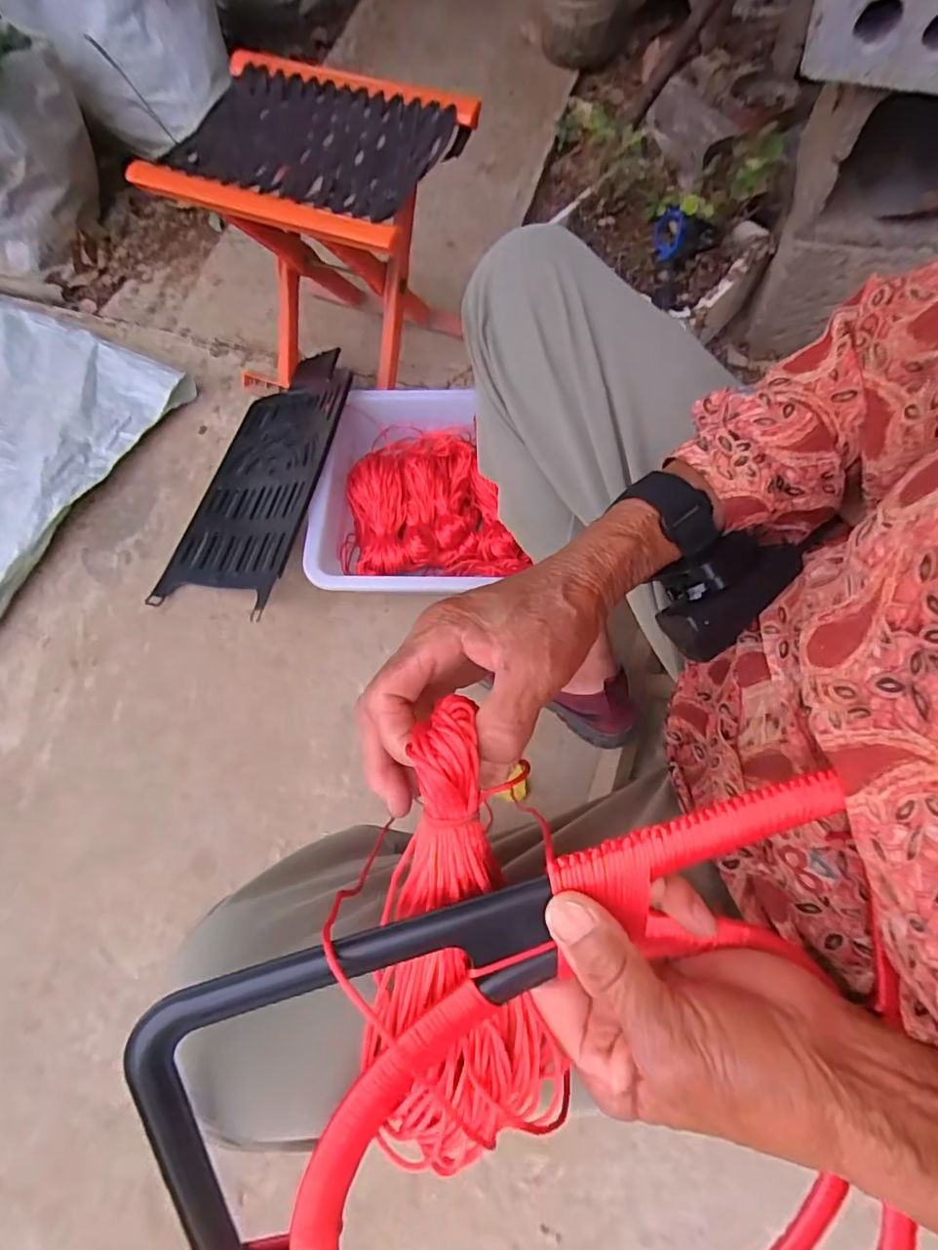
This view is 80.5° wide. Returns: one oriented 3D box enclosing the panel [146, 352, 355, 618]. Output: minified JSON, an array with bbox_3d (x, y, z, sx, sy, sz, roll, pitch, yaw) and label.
[{"bbox_3d":[-0.294,-0.217,0.800,0.245,0.025,0.420,4,69,30],"label":"panel"}]

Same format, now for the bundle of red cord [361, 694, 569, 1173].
[{"bbox_3d":[-0.005,0.117,0.218,0.073,0.032,0.168,-4,87,0],"label":"bundle of red cord"}]

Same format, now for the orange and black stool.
[{"bbox_3d":[-0.187,-0.503,0.784,0.327,0.343,0.244,22,73,7],"label":"orange and black stool"}]

